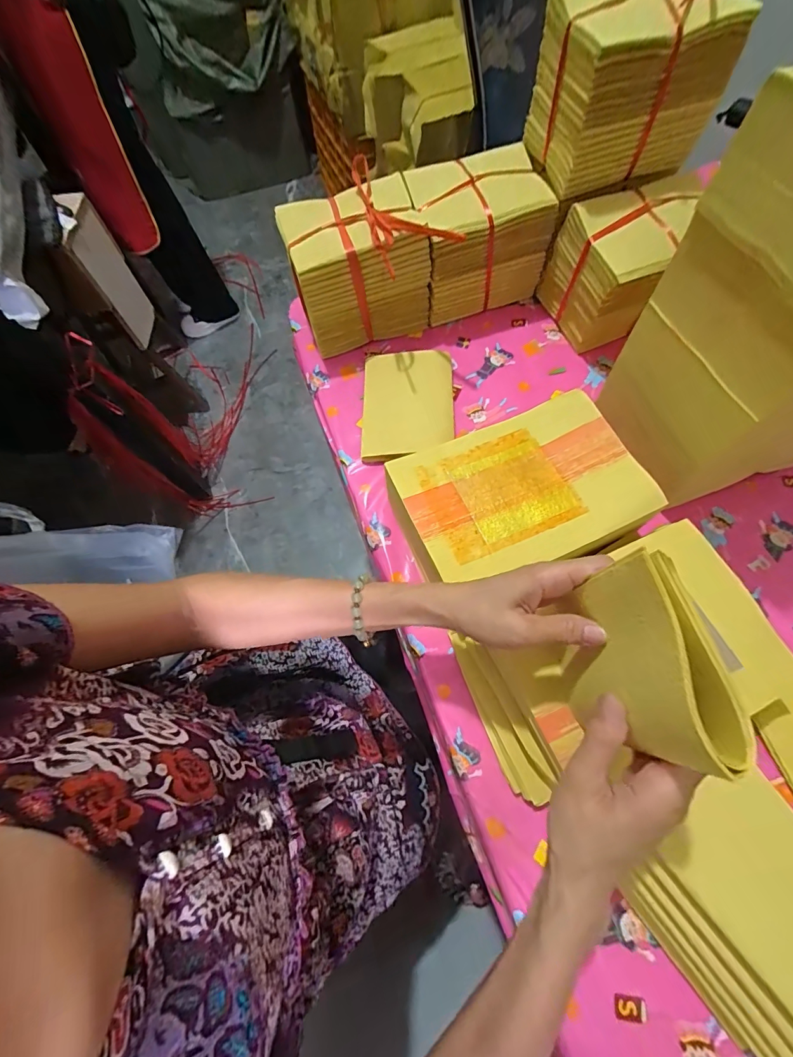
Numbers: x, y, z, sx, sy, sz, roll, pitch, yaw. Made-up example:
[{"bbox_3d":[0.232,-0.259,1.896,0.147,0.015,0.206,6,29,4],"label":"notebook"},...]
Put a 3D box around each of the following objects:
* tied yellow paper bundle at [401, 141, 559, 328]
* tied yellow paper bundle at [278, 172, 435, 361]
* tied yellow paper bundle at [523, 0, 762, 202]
[{"bbox_3d":[0.105,-0.389,0.568,0.159,0.154,0.111,-19,68,-5],"label":"tied yellow paper bundle"},{"bbox_3d":[-0.050,-0.340,0.557,0.167,0.151,0.122,-19,68,-5],"label":"tied yellow paper bundle"},{"bbox_3d":[0.252,-0.485,0.458,0.167,0.131,0.119,-11,68,-2],"label":"tied yellow paper bundle"}]

